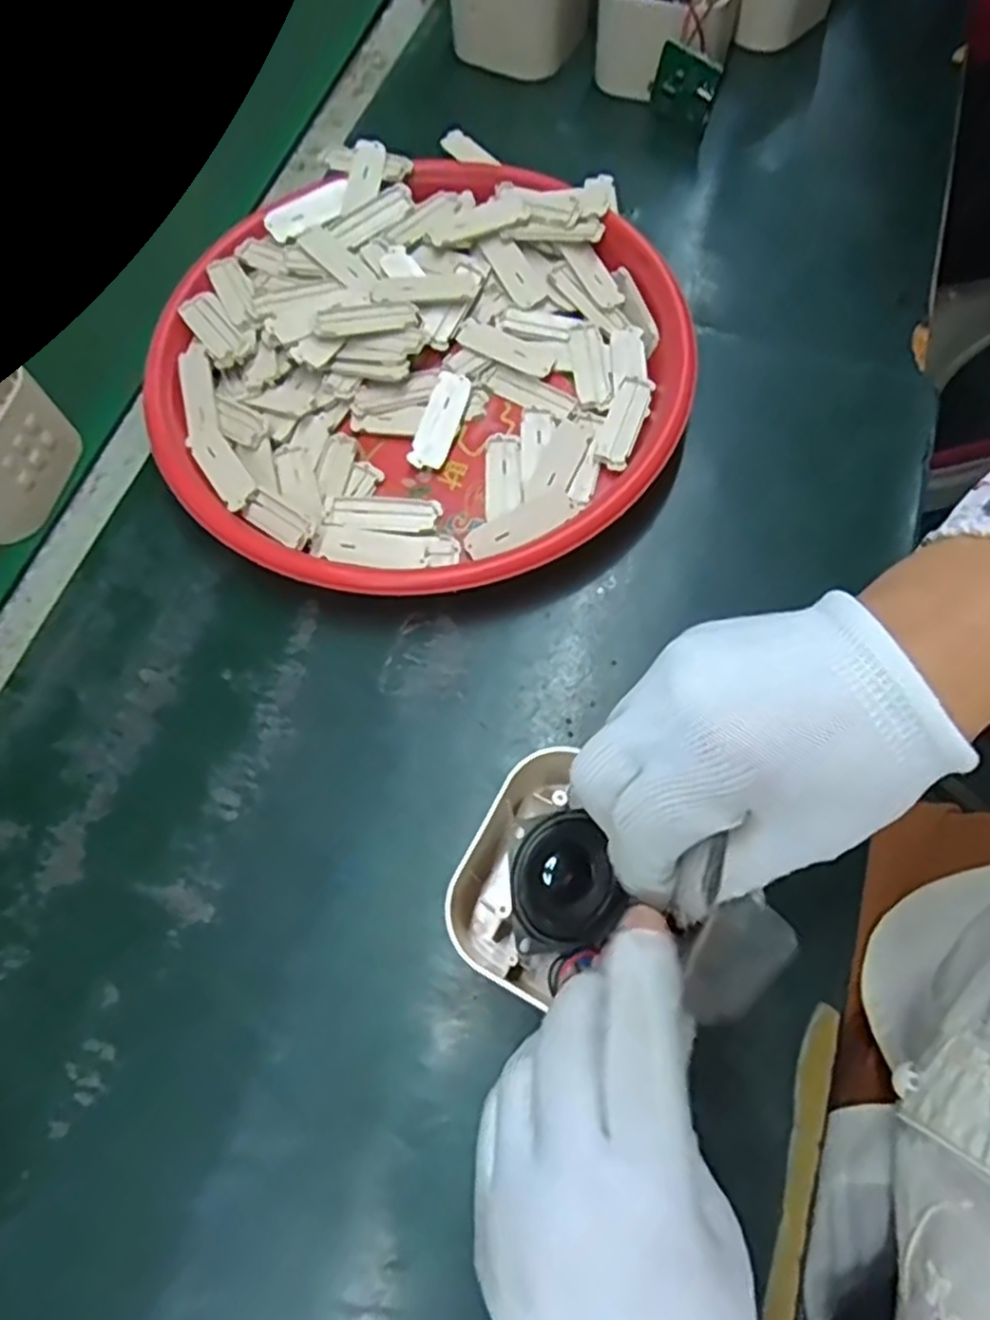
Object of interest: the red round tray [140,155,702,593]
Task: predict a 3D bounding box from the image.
[{"bbox_3d":[-0.044,-0.170,0.416,0.284,0.037,0.272,-1,68,3],"label":"red round tray"}]

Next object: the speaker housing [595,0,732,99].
[{"bbox_3d":[0.117,-0.441,0.510,0.094,0.063,0.098,18,70,11],"label":"speaker housing"}]

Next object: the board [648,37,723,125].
[{"bbox_3d":[0.127,-0.386,0.490,0.045,0.038,0.008,41,71,9],"label":"board"}]

